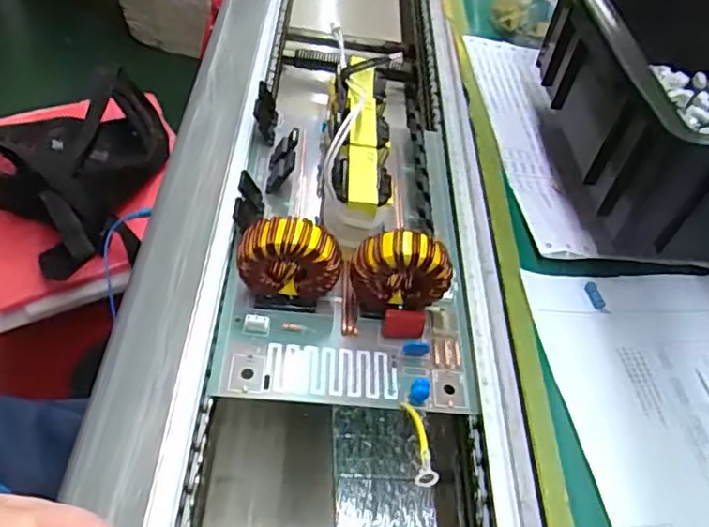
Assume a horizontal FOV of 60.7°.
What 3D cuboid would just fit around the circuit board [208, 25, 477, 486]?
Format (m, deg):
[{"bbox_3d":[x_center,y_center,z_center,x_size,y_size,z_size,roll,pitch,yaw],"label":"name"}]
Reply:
[{"bbox_3d":[-0.004,-0.034,0.337,0.125,0.058,0.249,1,55,-1],"label":"circuit board"}]

